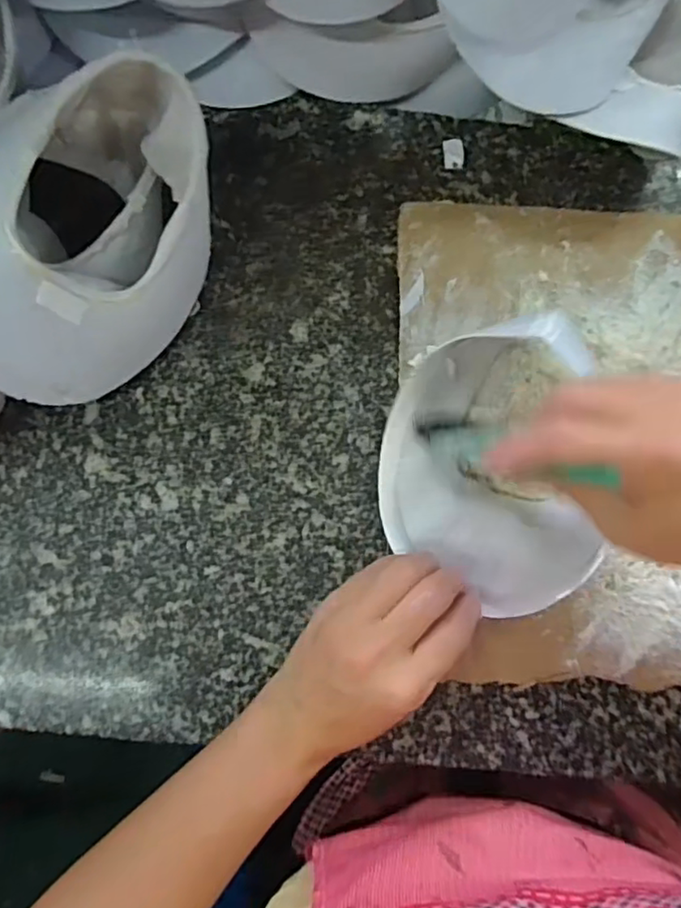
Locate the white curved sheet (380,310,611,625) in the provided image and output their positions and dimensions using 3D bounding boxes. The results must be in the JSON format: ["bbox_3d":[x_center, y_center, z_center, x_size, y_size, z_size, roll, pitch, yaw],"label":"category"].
[{"bbox_3d":[0.076,0.009,0.312,0.103,0.054,0.145,-7,81,-3],"label":"white curved sheet"}]

